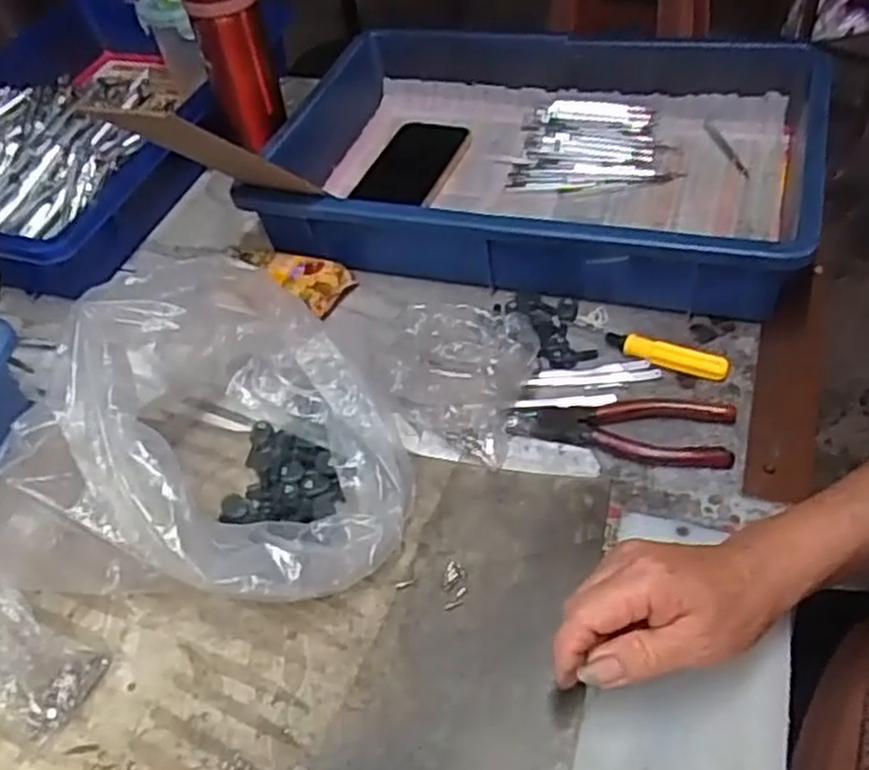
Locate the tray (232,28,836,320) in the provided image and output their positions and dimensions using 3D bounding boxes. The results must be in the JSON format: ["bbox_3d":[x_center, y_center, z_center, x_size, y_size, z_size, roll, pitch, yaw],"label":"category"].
[{"bbox_3d":[0.079,-0.194,0.665,0.433,0.086,0.276,11,50,17],"label":"tray"}]

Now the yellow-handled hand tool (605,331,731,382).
[{"bbox_3d":[0.159,-0.023,0.540,0.084,0.012,0.016,17,52,22],"label":"yellow-handled hand tool"}]

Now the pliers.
[{"bbox_3d":[0.117,0.025,0.506,0.140,0.009,0.049,5,49,13],"label":"pliers"}]

